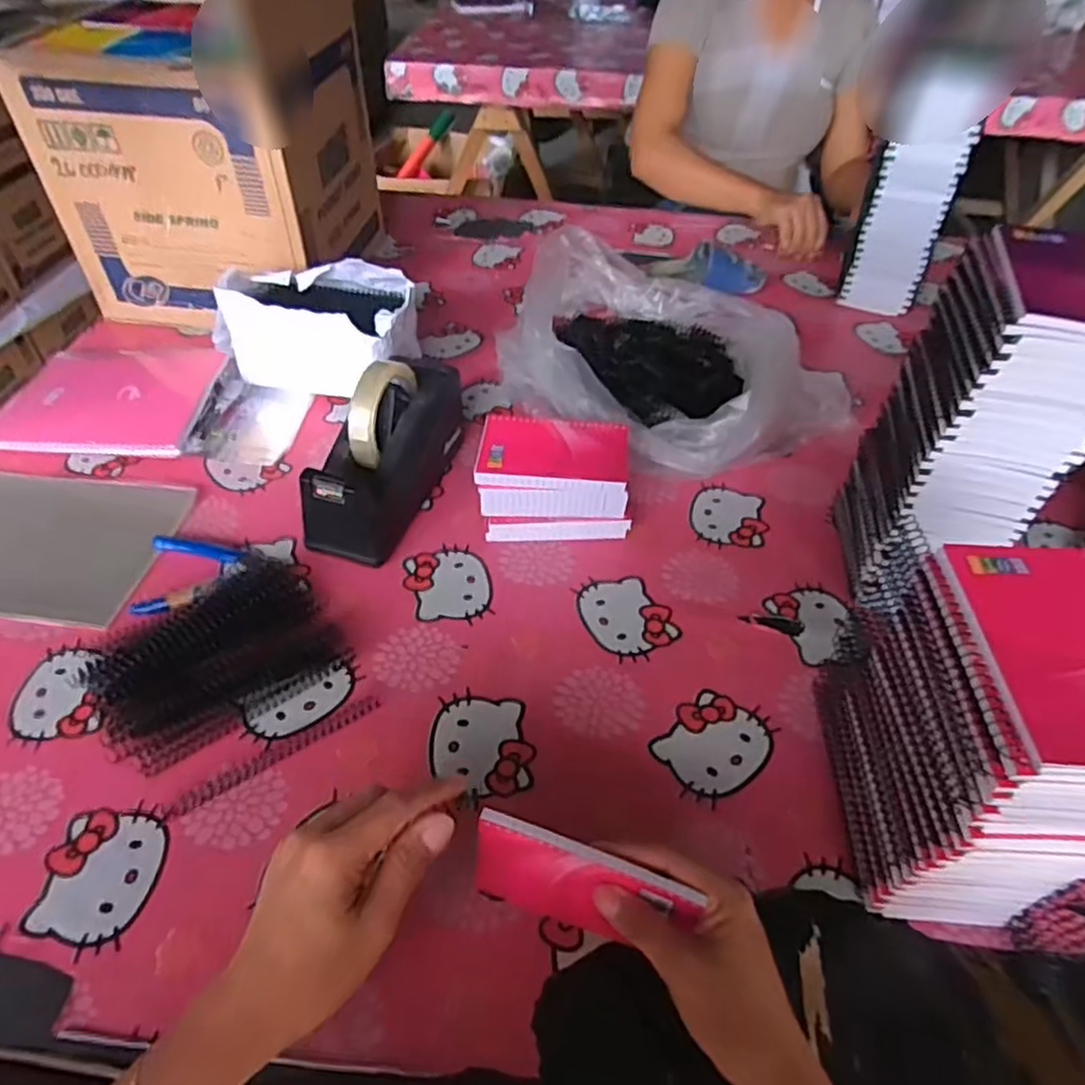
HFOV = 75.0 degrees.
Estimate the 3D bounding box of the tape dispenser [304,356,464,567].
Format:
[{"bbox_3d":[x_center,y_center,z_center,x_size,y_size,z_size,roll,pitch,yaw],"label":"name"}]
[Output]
[{"bbox_3d":[-0.142,-0.087,0.647,0.075,0.116,0.203,13,48,10],"label":"tape dispenser"}]

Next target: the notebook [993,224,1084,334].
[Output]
[{"bbox_3d":[0.326,-0.161,0.429,0.086,0.012,0.137,17,49,13],"label":"notebook"}]

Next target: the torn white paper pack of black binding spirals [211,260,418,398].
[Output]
[{"bbox_3d":[-0.250,-0.235,0.776,0.213,0.110,0.103,10,47,7],"label":"torn white paper pack of black binding spirals"}]

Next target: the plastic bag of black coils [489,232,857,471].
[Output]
[{"bbox_3d":[0.114,-0.206,0.776,0.262,0.101,0.352,-24,52,-23],"label":"plastic bag of black coils"}]

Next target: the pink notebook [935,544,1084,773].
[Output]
[{"bbox_3d":[0.252,0.051,0.343,0.080,0.014,0.121,3,47,0],"label":"pink notebook"}]

